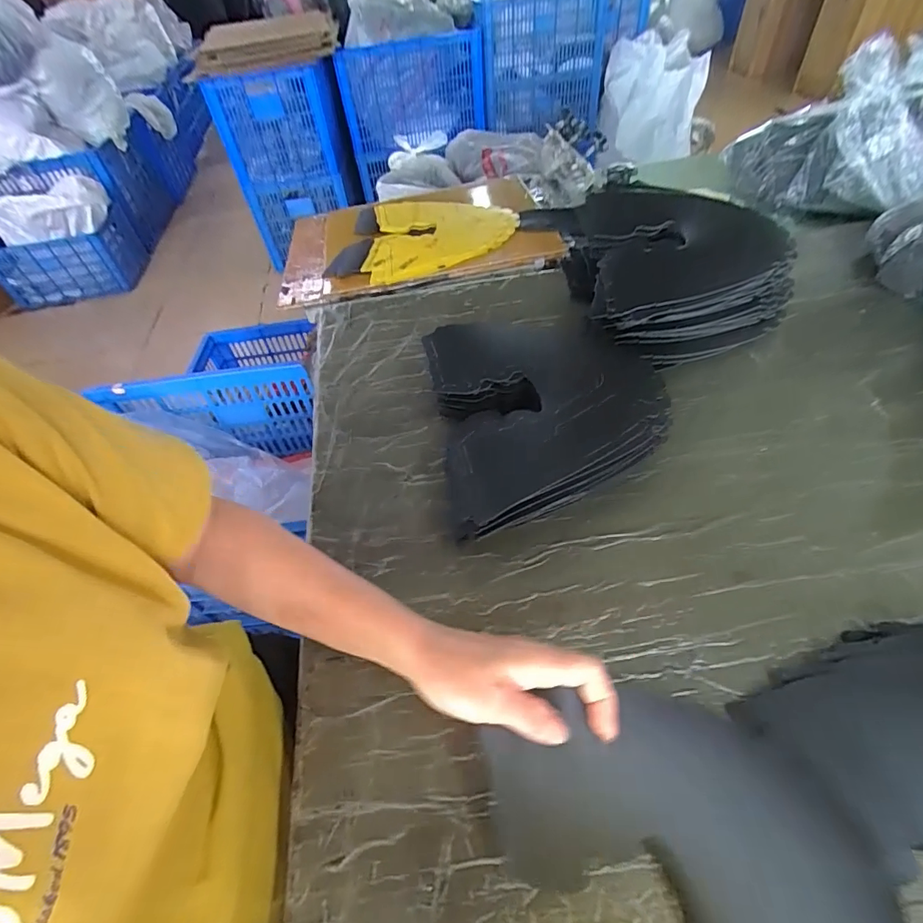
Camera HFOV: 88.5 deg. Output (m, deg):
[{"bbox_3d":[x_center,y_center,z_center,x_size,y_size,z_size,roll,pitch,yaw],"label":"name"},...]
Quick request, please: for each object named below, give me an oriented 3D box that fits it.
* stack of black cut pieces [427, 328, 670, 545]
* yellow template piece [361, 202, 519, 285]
[{"bbox_3d":[0.087,-0.045,0.488,0.216,0.070,0.252,-9,50,-1],"label":"stack of black cut pieces"},{"bbox_3d":[-0.033,-0.405,0.831,0.252,0.016,0.269,-2,51,4],"label":"yellow template piece"}]

